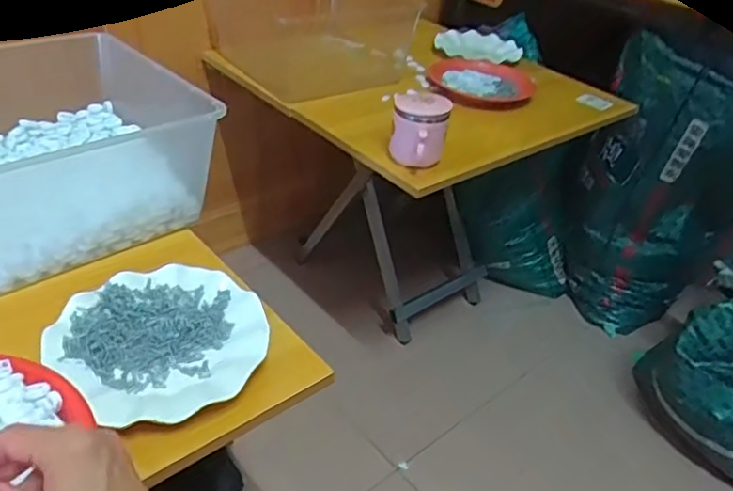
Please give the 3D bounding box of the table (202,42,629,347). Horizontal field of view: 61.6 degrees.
[{"bbox_3d":[0.082,-0.142,1.318,0.624,0.474,0.582,-22,45,-35],"label":"table"}]

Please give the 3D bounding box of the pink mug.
[{"bbox_3d":[0.074,-0.164,0.865,0.080,0.078,0.090,9,36,2],"label":"pink mug"}]

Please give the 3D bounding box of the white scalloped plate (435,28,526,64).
[{"bbox_3d":[0.252,-0.445,1.369,0.185,0.026,0.185,5,36,-4],"label":"white scalloped plate"}]

